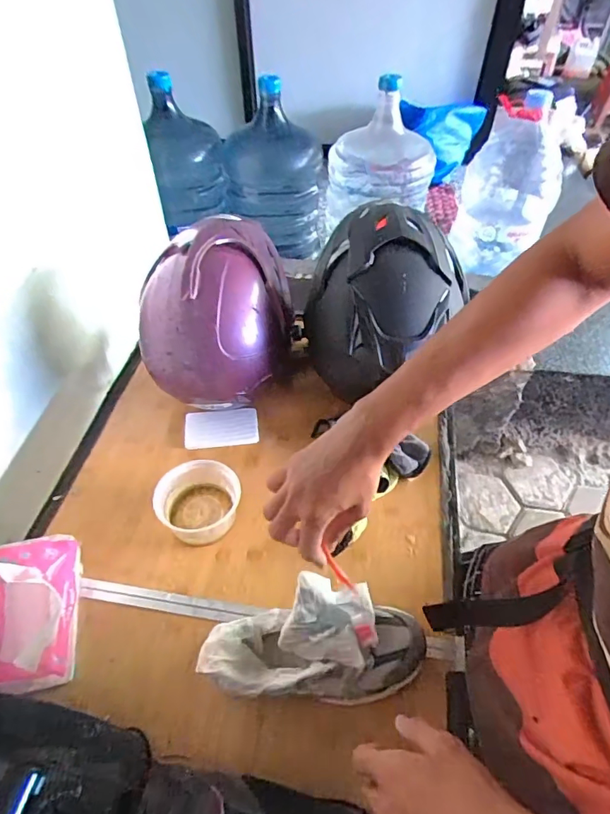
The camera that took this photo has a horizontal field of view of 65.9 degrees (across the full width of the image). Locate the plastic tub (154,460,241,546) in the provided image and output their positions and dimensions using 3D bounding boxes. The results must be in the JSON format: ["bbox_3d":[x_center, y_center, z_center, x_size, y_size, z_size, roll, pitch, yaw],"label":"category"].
[{"bbox_3d":[-0.151,0.138,0.676,0.115,0.063,0.108,0,49,0],"label":"plastic tub"}]

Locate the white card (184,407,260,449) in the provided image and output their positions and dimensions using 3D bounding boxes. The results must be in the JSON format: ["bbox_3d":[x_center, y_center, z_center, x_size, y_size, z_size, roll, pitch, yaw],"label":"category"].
[{"bbox_3d":[-0.142,0.033,0.804,0.122,0.011,0.079,-5,50,1],"label":"white card"}]

